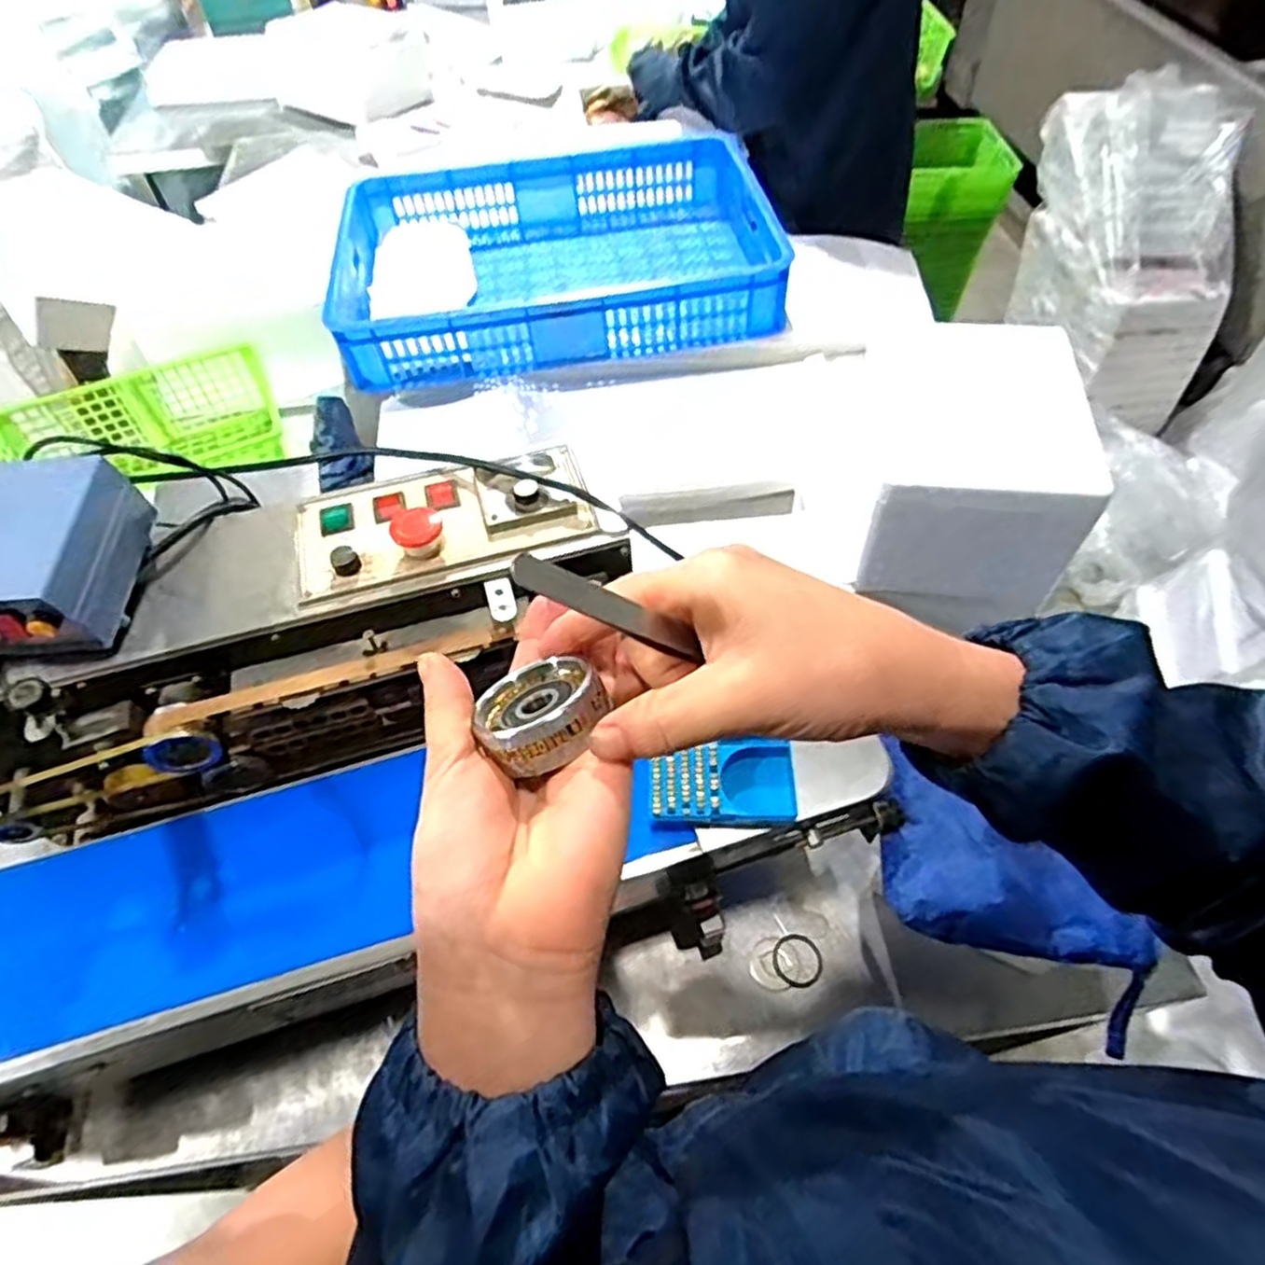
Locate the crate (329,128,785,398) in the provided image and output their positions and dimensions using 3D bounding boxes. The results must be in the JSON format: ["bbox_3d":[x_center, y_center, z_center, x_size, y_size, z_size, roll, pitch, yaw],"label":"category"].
[{"bbox_3d":[-0.107,-0.526,1.047,0.572,0.100,0.399,-10,55,-4],"label":"crate"}]

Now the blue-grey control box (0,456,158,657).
[{"bbox_3d":[-0.425,-0.046,0.498,0.154,0.076,0.118,-6,55,-2],"label":"blue-grey control box"}]

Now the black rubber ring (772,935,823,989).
[{"bbox_3d":[0.139,0.276,0.630,0.041,0.004,0.041,-1,55,1],"label":"black rubber ring"}]

